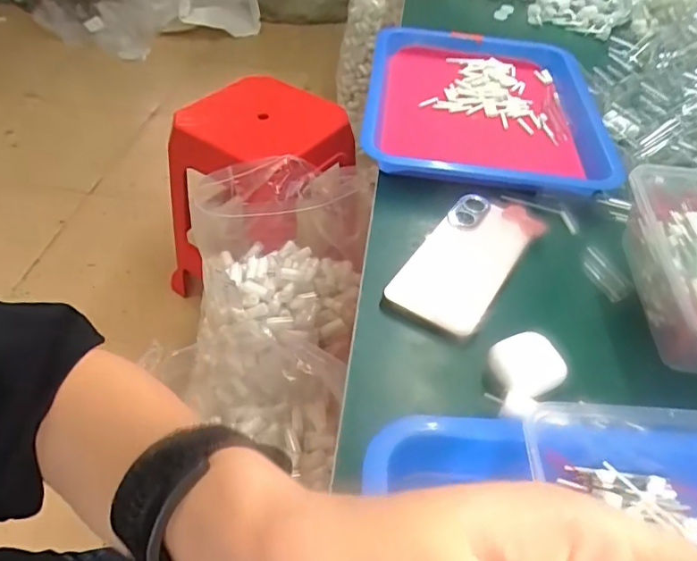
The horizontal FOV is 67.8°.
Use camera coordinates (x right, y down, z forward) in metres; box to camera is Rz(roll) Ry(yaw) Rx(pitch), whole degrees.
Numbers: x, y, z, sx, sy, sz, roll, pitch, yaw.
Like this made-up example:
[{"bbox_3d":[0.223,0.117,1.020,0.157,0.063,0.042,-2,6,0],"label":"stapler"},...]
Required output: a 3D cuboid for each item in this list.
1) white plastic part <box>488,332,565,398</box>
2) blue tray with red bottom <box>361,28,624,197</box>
[{"bbox_3d":[0.124,0.060,0.364,0.048,0.020,0.040,-20,52,-22],"label":"white plastic part"},{"bbox_3d":[0.159,-0.213,0.608,0.263,0.038,0.330,7,47,1],"label":"blue tray with red bottom"}]

